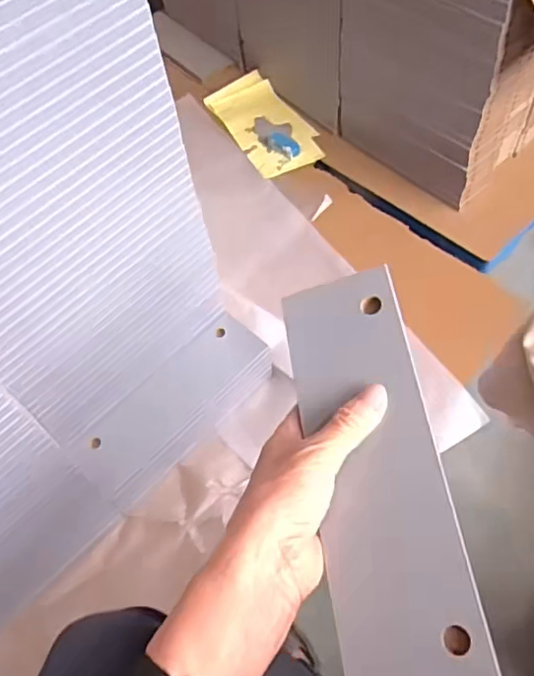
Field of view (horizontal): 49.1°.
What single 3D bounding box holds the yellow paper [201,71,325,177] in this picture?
[{"bbox_3d":[-0.005,-0.402,1.094,0.131,0.027,0.261,-28,60,-13],"label":"yellow paper"}]

